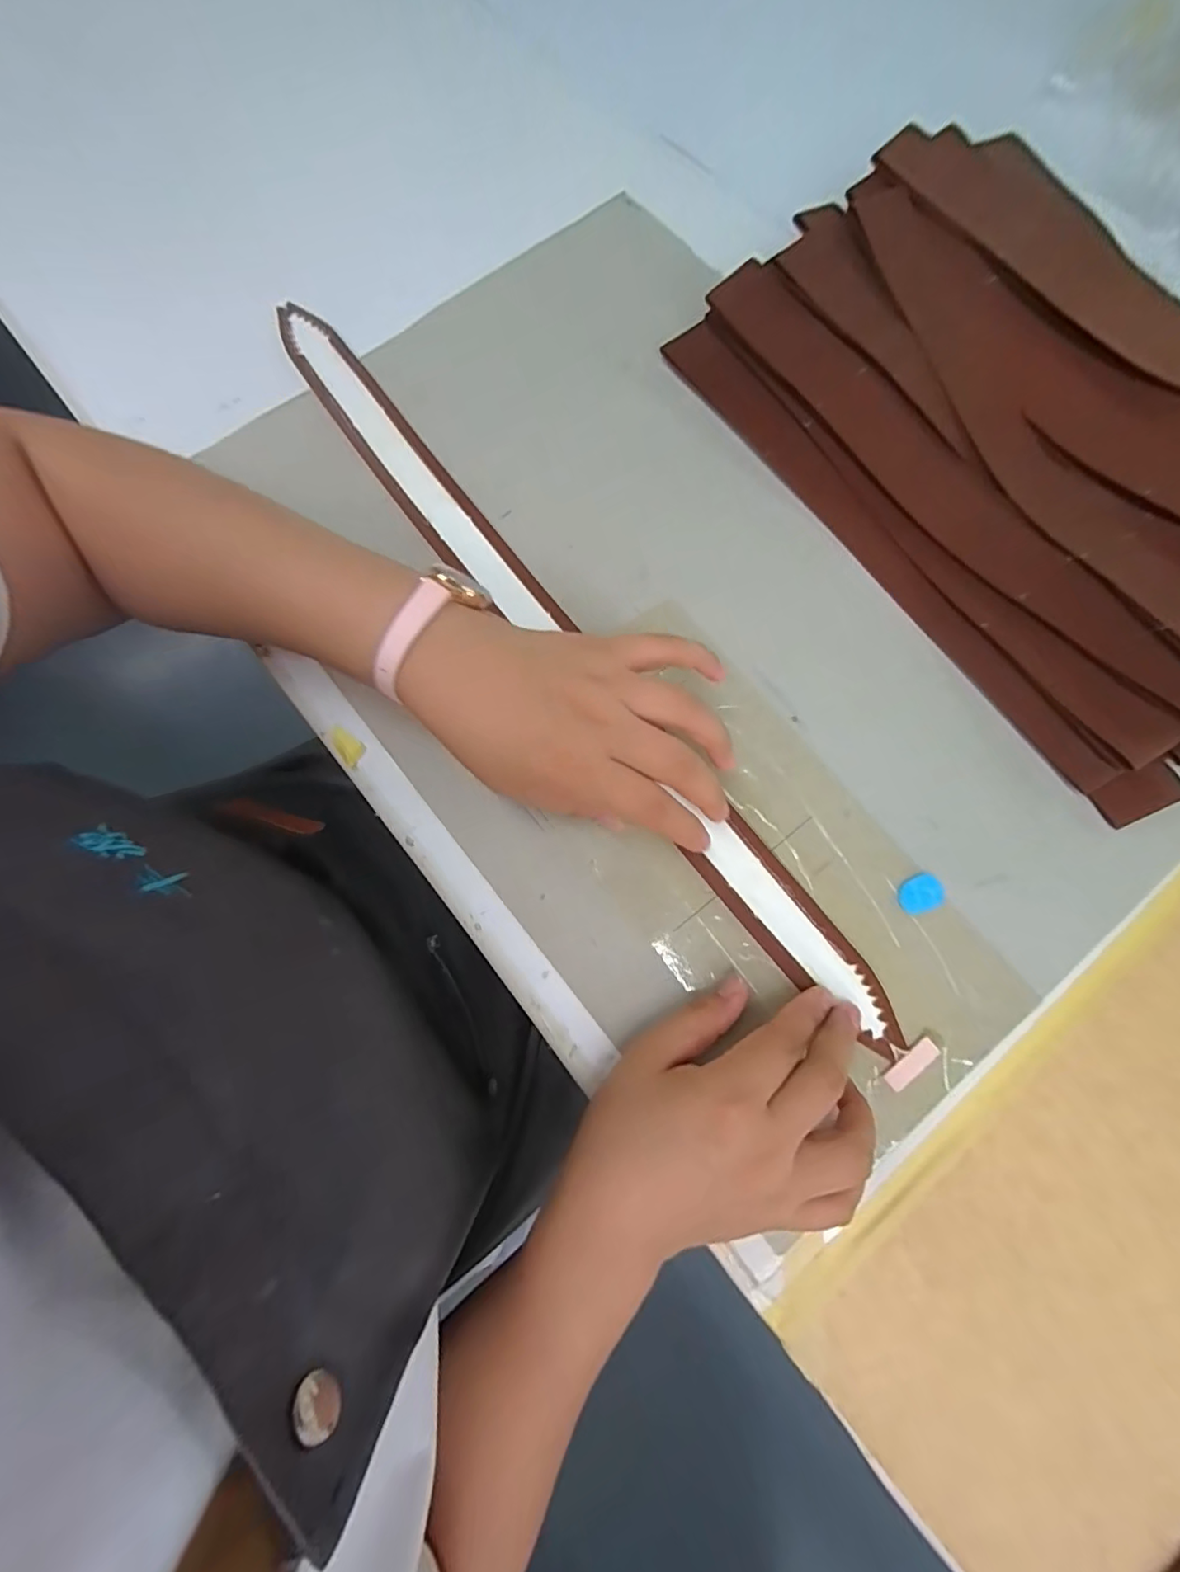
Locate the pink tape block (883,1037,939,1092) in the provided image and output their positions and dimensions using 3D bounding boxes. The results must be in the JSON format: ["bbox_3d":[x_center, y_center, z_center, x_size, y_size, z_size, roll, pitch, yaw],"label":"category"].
[{"bbox_3d":[0.156,0.134,0.267,0.029,0.004,0.010,-39,82,-7],"label":"pink tape block"}]

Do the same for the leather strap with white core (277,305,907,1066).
[{"bbox_3d":[-0.025,-0.087,0.319,0.039,0.011,0.550,-36,79,-7],"label":"leather strap with white core"}]

